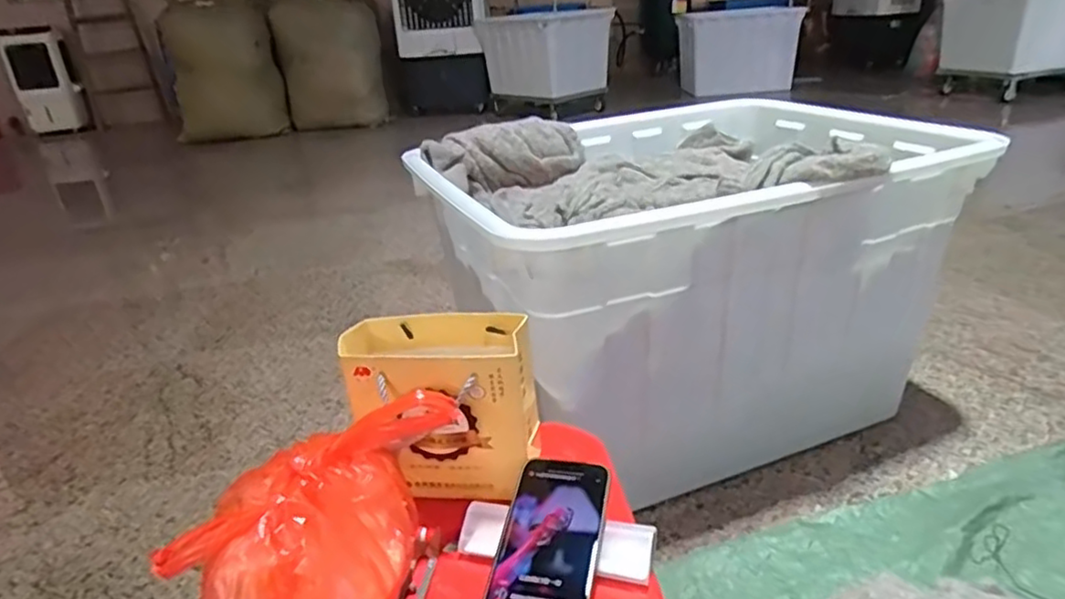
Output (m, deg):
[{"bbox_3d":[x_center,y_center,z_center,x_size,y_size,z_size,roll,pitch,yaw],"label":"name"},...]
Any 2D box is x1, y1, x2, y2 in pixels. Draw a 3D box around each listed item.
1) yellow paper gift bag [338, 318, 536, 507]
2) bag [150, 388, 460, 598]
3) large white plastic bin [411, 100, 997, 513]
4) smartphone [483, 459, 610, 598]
[{"bbox_3d":[-0.081,0.095,0.603,0.158,0.142,0.087,-2,25,7],"label":"yellow paper gift bag"},{"bbox_3d":[-0.156,0.169,0.491,0.146,0.120,0.218,9,28,27],"label":"bag"},{"bbox_3d":[0.314,-0.055,1.410,0.903,0.596,0.701,-13,26,-17],"label":"large white plastic bin"},{"bbox_3d":[0.012,0.192,0.505,0.075,0.009,0.162,2,40,16],"label":"smartphone"}]

